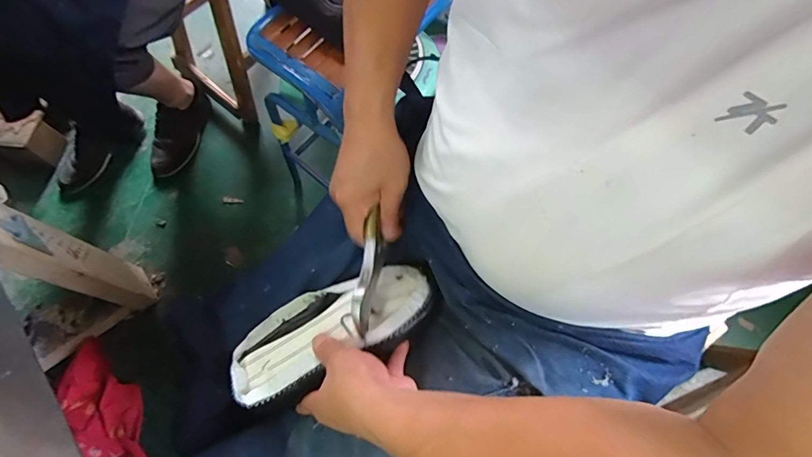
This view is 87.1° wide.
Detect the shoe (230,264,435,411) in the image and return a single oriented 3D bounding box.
[{"bbox_3d":[-0.077,0.104,0.440,0.213,0.054,0.088,-27,70,0],"label":"shoe"}]

